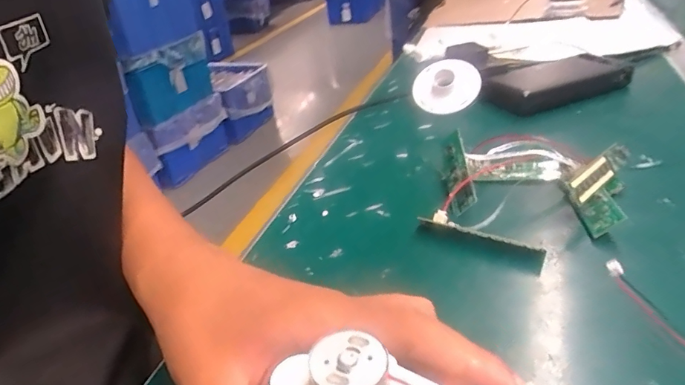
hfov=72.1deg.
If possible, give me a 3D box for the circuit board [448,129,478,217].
[{"bbox_3d":[0.087,-0.015,0.358,0.005,0.023,0.081,24,39,-18],"label":"circuit board"}]

